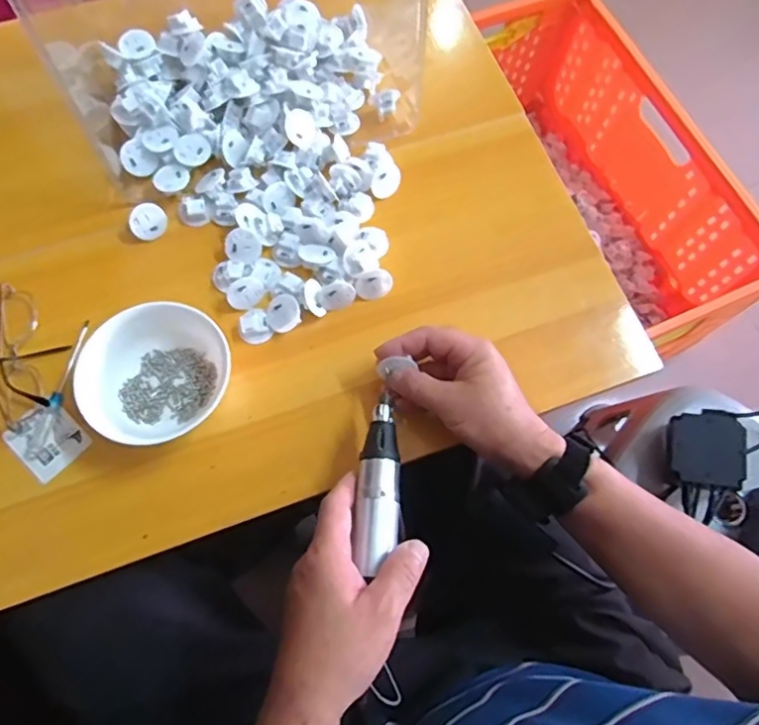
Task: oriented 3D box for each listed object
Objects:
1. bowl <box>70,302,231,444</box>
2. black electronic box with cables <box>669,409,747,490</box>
[{"bbox_3d":[-0.178,0.012,0.469,0.104,0.050,0.110,1,68,-2],"label":"bowl"},{"bbox_3d":[0.366,0.096,0.652,0.072,0.025,0.088,4,66,20],"label":"black electronic box with cables"}]

